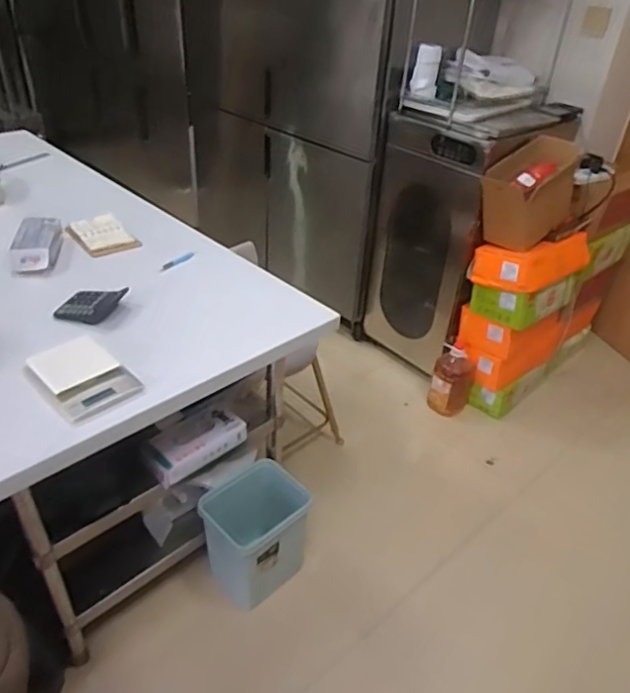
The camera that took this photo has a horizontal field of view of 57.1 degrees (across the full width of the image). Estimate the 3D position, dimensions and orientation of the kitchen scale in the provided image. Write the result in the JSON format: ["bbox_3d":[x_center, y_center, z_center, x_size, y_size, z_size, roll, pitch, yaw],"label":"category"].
[{"bbox_3d":[-0.478,0.055,1.170,0.226,0.036,0.162,29,42,30],"label":"kitchen scale"}]

